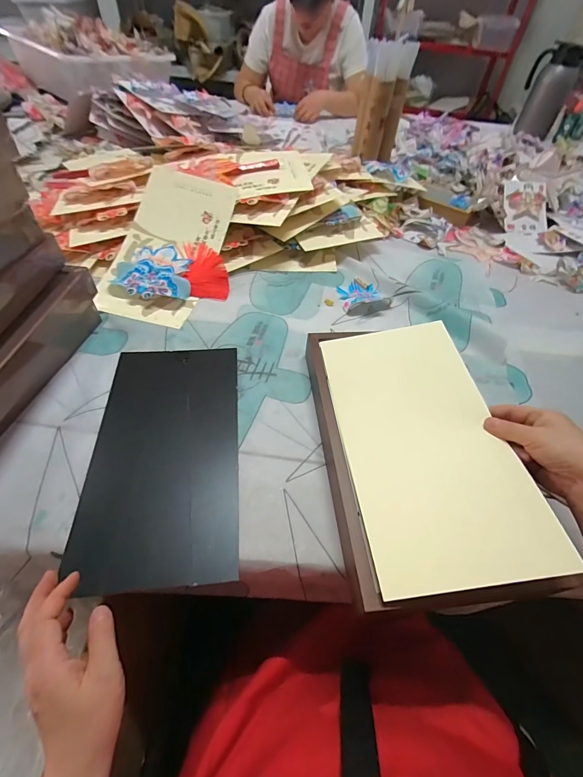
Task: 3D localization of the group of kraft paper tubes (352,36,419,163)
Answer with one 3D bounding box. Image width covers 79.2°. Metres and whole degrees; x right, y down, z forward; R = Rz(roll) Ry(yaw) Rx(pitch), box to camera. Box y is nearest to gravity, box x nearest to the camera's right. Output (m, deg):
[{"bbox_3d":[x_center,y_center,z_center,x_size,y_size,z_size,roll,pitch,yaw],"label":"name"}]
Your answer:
[{"bbox_3d":[0.229,-0.721,0.888,0.108,0.211,0.071,15,51,9],"label":"group of kraft paper tubes"}]

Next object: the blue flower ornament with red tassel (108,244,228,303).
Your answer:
[{"bbox_3d":[-0.213,-0.205,0.631,0.192,0.039,0.123,-9,52,-11],"label":"blue flower ornament with red tassel"}]

